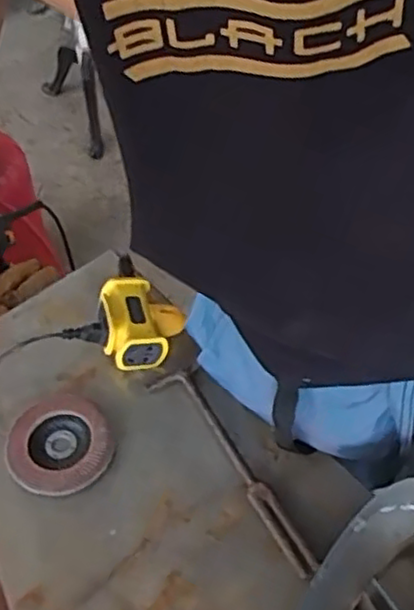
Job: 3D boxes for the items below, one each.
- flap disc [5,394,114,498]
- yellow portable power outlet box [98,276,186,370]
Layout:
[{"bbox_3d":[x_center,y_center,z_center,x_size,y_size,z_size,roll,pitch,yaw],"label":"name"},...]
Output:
[{"bbox_3d":[-0.131,0.125,0.624,0.090,0.013,0.094,0,51,0],"label":"flap disc"},{"bbox_3d":[-0.063,0.013,0.682,0.084,0.043,0.093,-5,52,-4],"label":"yellow portable power outlet box"}]

